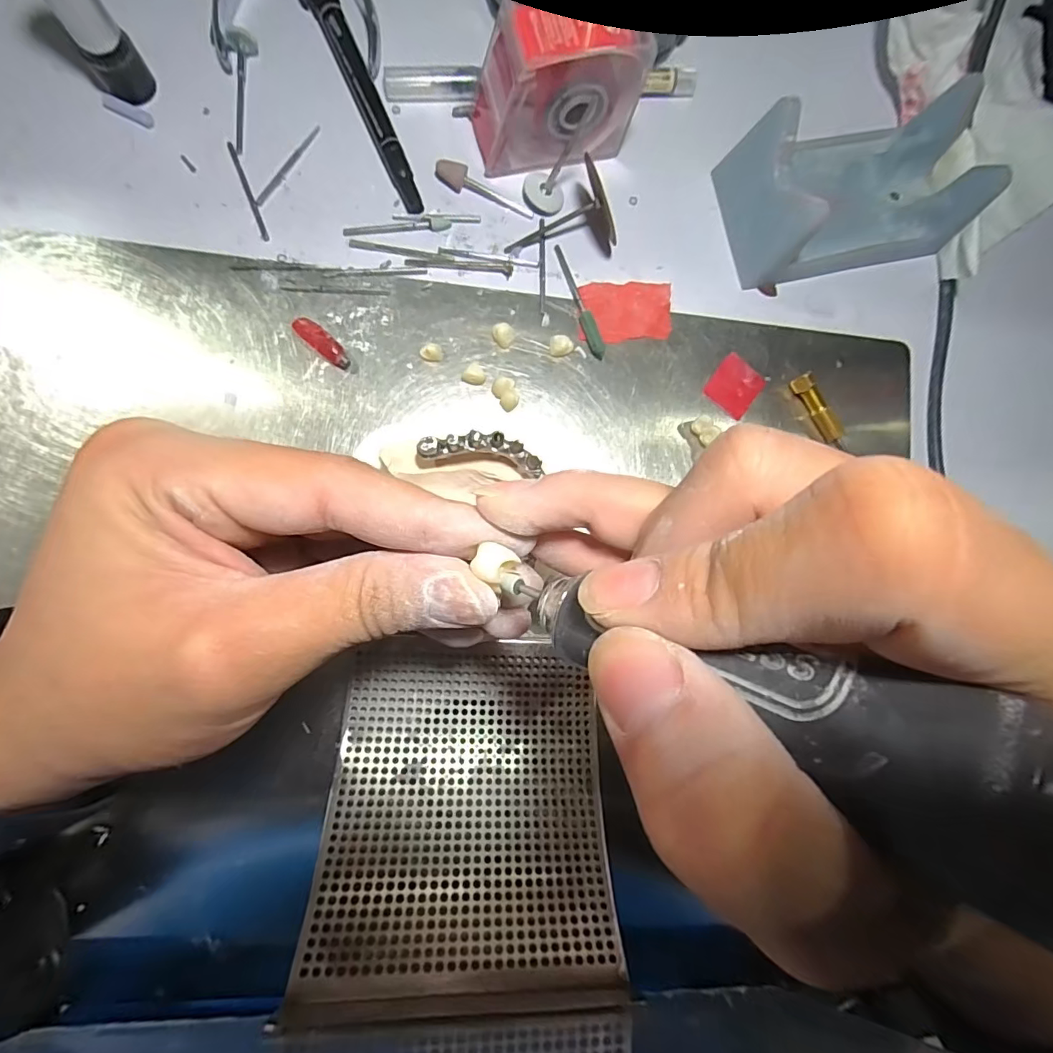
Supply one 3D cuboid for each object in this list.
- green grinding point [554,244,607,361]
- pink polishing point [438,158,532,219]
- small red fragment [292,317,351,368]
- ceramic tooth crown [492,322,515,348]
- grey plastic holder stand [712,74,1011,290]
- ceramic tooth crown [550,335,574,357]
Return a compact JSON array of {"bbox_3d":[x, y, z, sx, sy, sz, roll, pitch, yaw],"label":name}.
[{"bbox_3d":[0.023,-0.100,0.222,0.007,0.006,0.053,-23,89,-8],"label":"green grinding point"},{"bbox_3d":[-0.018,-0.149,0.221,0.044,0.008,0.009,15,84,-6],"label":"pink polishing point"},{"bbox_3d":[-0.084,-0.075,0.207,0.025,0.007,0.009,43,82,-3],"label":"small red fragment"},{"bbox_3d":[-0.010,-0.083,0.217,0.009,0.007,0.009,0,86,-7],"label":"ceramic tooth crown"},{"bbox_3d":[0.148,-0.153,0.222,0.105,0.039,0.060,-15,88,-8],"label":"grey plastic holder stand"},{"bbox_3d":[0.016,-0.079,0.220,0.010,0.006,0.008,1,86,-7],"label":"ceramic tooth crown"}]

